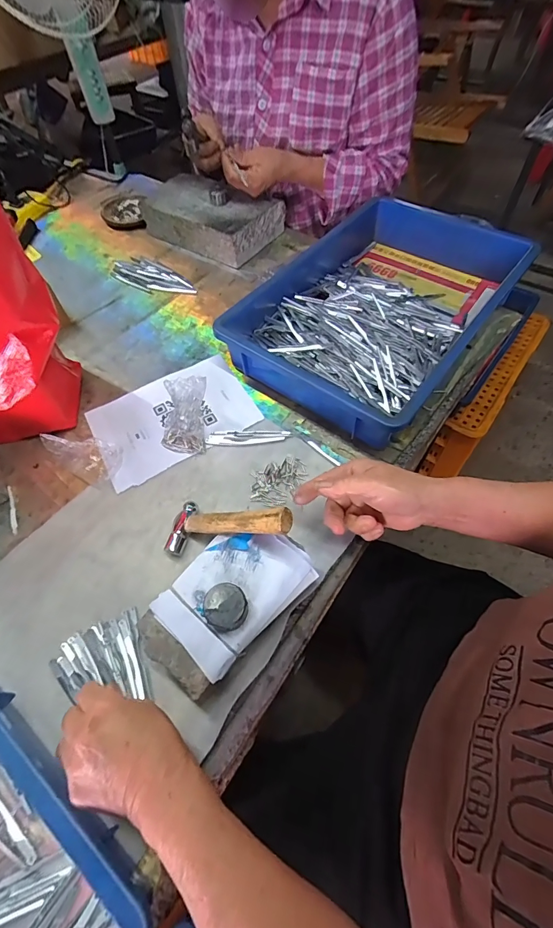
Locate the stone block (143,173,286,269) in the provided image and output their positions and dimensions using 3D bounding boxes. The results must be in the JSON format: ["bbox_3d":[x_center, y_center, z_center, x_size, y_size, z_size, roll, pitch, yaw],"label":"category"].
[{"bbox_3d":[-0.126,-0.489,0.775,0.243,0.069,0.153,30,64,18],"label":"stone block"}]

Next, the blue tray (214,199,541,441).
[{"bbox_3d":[0.147,-0.246,0.605,0.314,0.087,0.430,34,66,19],"label":"blue tray"}]

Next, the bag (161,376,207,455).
[{"bbox_3d":[-0.121,-0.063,0.505,0.058,0.064,0.077,2,59,2],"label":"bag"}]

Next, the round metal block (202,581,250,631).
[{"bbox_3d":[-0.045,0.130,0.357,0.038,0.019,0.038,-1,58,1],"label":"round metal block"}]

